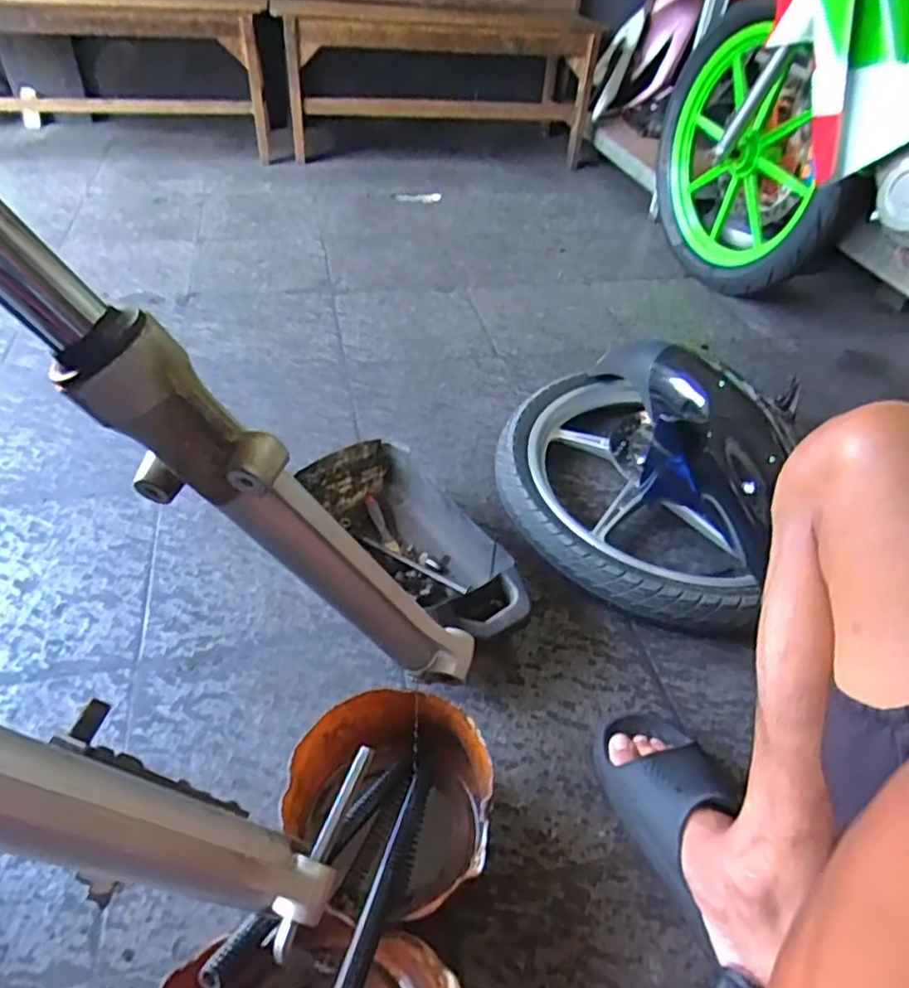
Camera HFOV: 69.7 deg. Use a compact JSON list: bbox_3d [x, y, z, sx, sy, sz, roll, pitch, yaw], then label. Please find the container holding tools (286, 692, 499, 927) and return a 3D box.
[{"bbox_3d":[-0.059,0.290,0.607,0.176,0.113,0.158,12,44,7],"label":"container holding tools"}]

